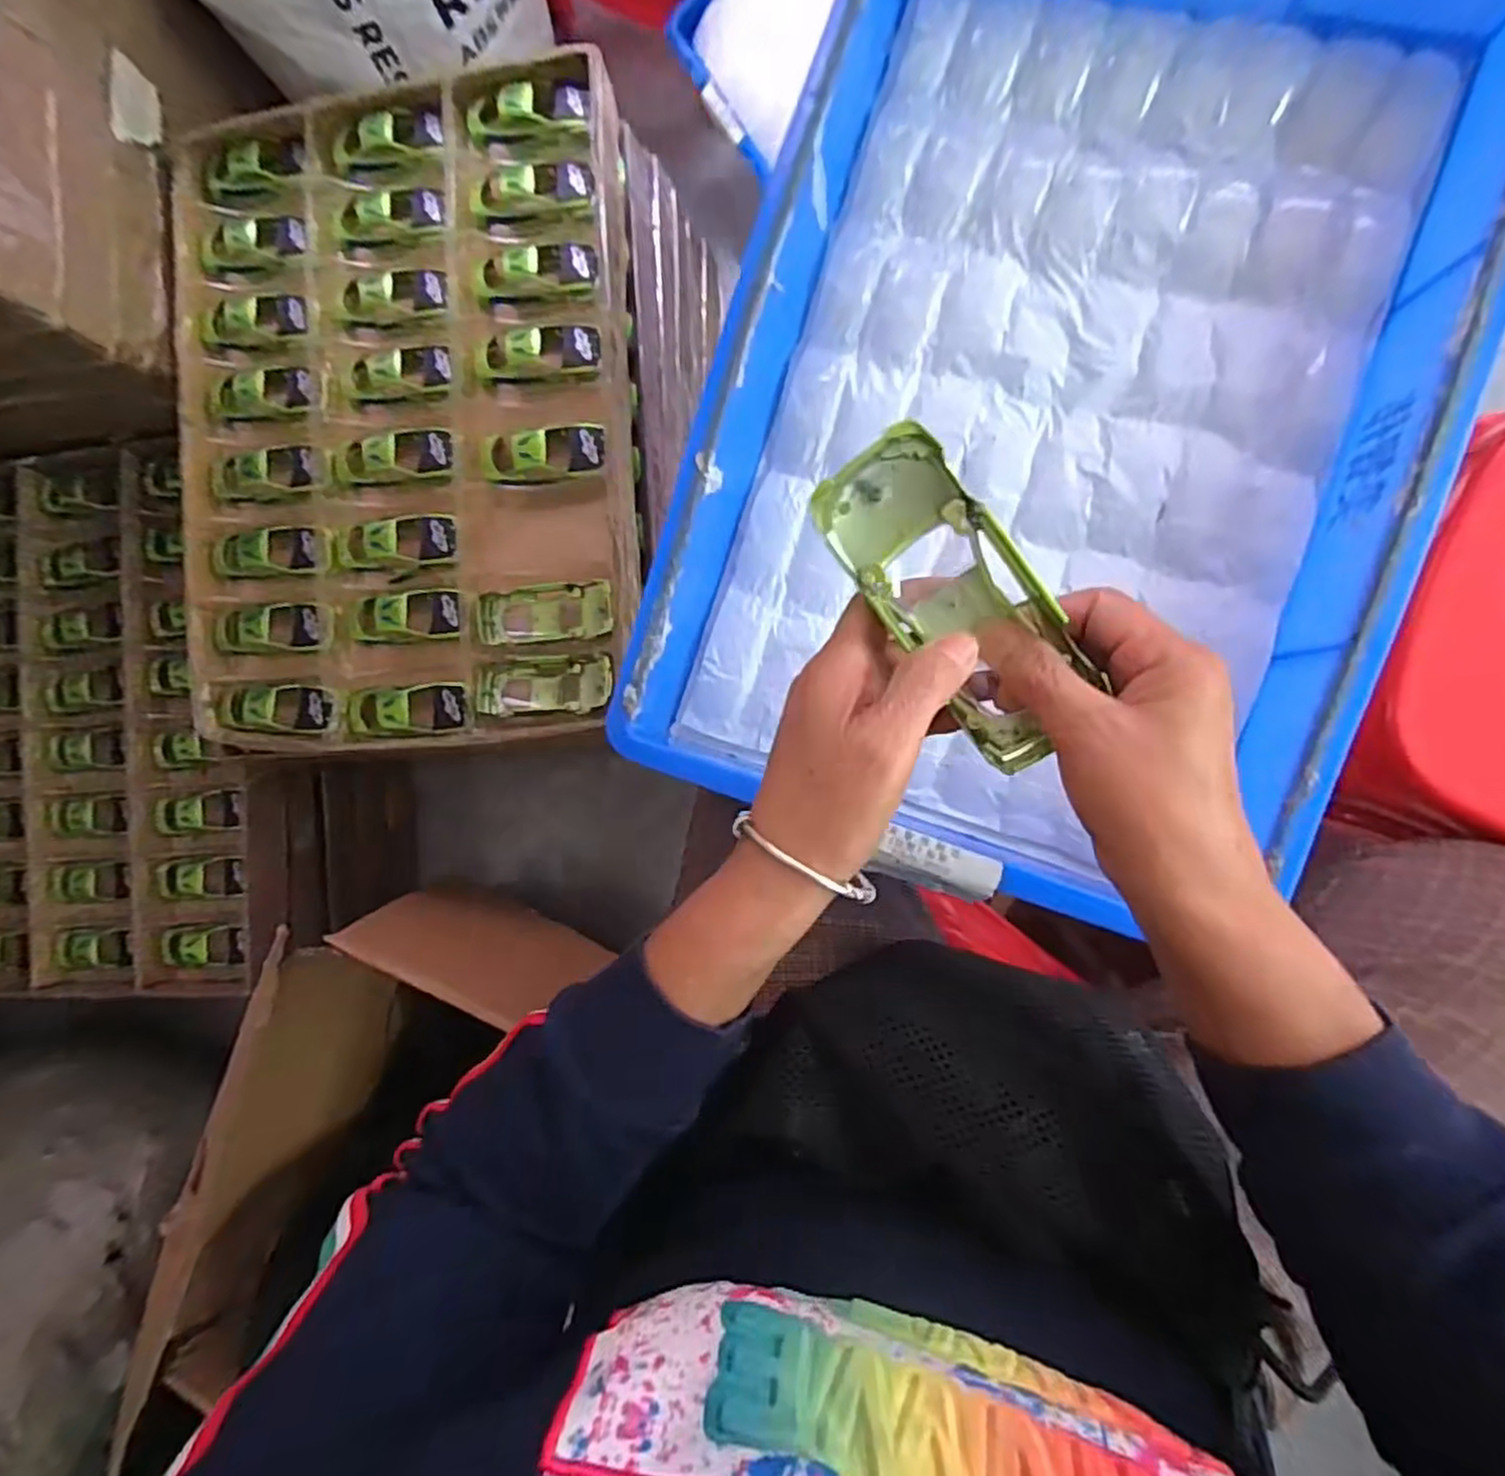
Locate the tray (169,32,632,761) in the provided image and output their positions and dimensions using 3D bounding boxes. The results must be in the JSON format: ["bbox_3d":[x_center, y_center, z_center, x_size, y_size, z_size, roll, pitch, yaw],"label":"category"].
[{"bbox_3d":[-0.346,-0.314,0.755,0.465,0.081,0.635,-3,89,9],"label":"tray"}]

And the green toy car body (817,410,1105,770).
[{"bbox_3d":[0.079,-0.053,0.286,0.055,0.031,0.132,-34,99,7],"label":"green toy car body"}]

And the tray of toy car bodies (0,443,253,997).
[{"bbox_3d":[-0.808,-0.015,0.898,0.478,0.065,0.653,-5,88,9],"label":"tray of toy car bodies"}]

